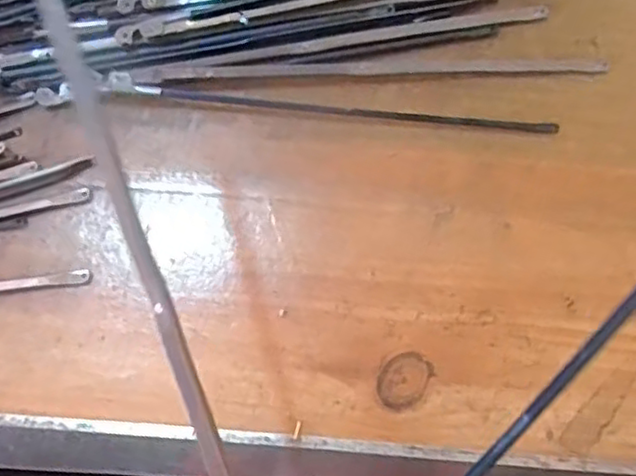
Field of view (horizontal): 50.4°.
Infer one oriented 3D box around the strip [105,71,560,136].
[{"bbox_3d":[0.006,-0.048,0.246,0.163,0.009,0.006,5,79,1],"label":"strip"}]

